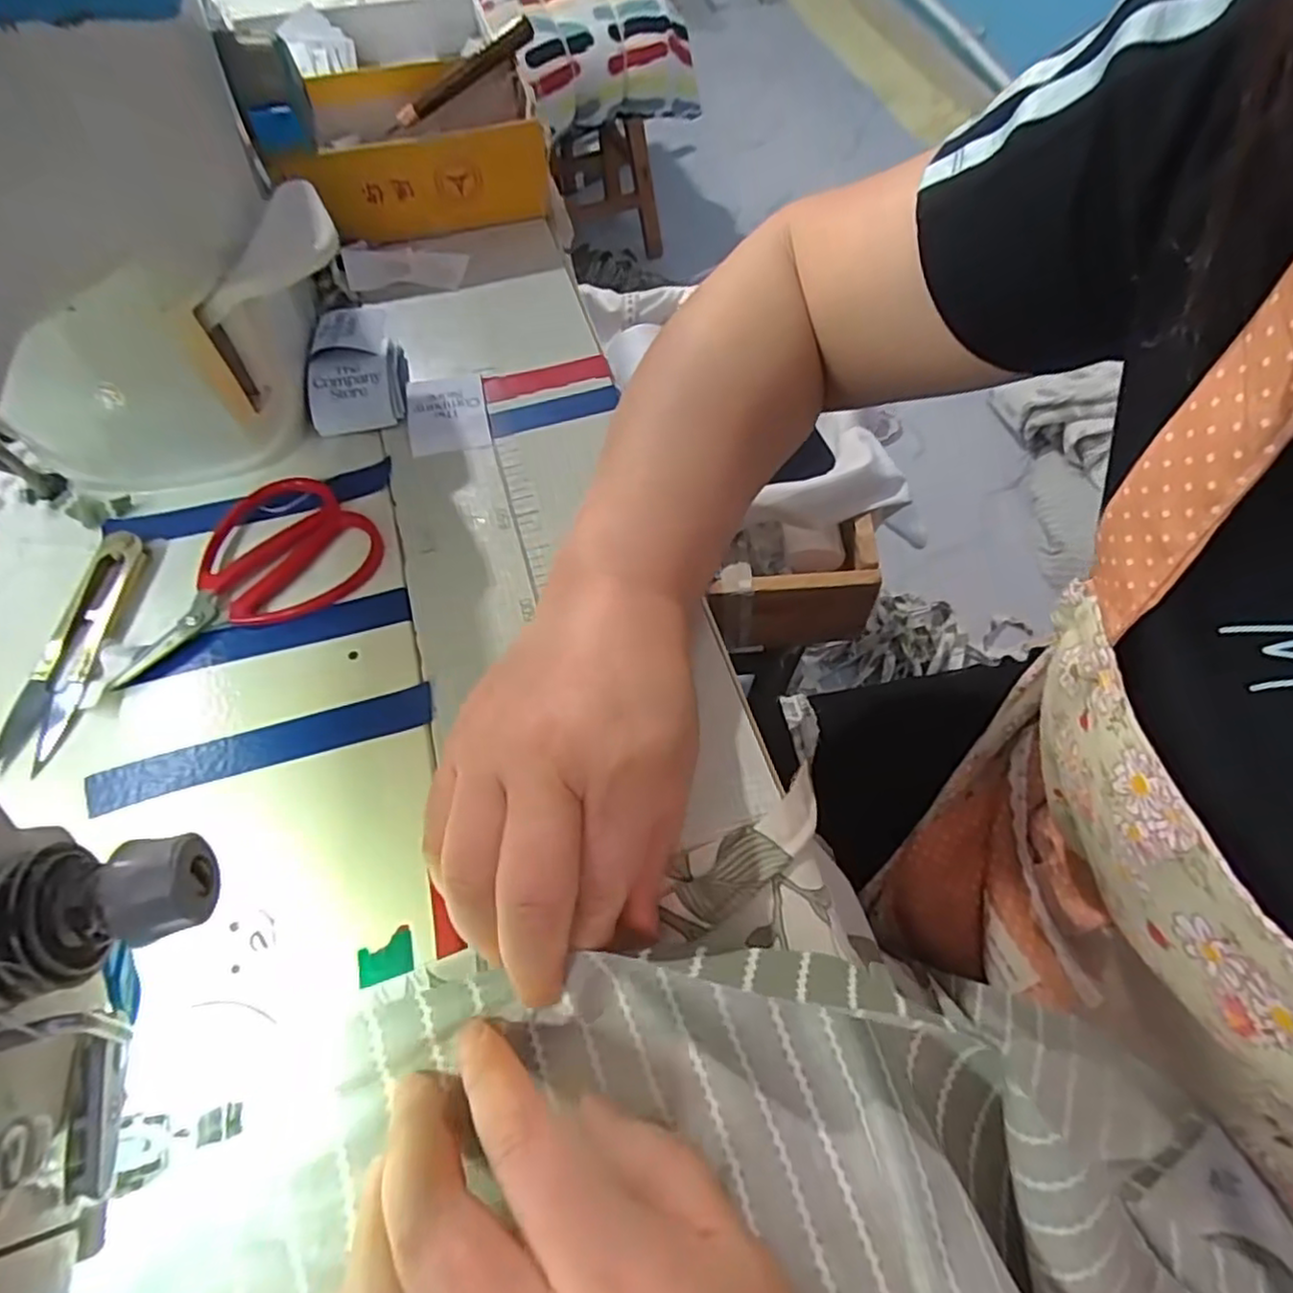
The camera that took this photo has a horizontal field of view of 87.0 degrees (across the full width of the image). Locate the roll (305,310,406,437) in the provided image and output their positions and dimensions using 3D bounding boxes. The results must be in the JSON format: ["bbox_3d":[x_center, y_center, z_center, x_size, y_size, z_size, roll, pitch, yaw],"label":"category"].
[{"bbox_3d":[-0.144,-0.141,0.341,0.044,0.021,0.070,-9,61,-5],"label":"roll"}]

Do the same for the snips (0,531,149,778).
[{"bbox_3d":[-0.229,-0.002,0.273,0.024,0.007,0.103,2,61,1],"label":"snips"}]

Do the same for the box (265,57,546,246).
[{"bbox_3d":[-0.136,-0.289,0.401,0.137,0.054,0.094,-15,62,-8],"label":"box"}]

